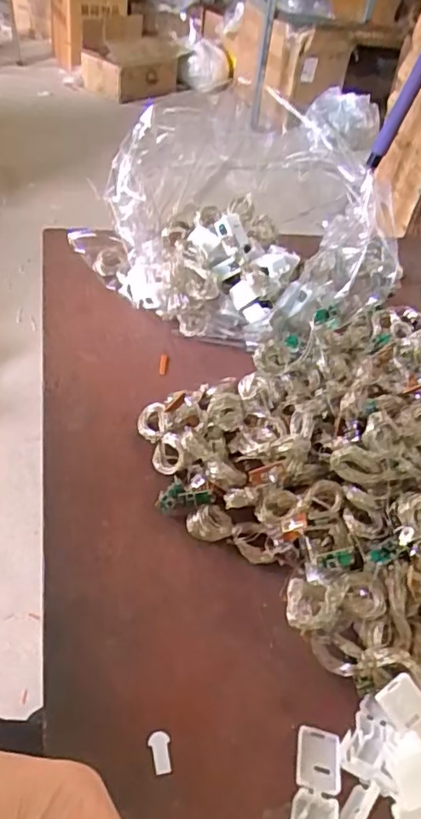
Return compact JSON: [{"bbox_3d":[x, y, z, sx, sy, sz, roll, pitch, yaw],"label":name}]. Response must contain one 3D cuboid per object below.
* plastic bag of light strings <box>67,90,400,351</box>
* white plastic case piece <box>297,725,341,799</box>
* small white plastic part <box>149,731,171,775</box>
[{"bbox_3d":[0.017,-0.151,0.490,0.255,0.125,0.169,35,48,23],"label":"plastic bag of light strings"},{"bbox_3d":[0.051,0.165,0.281,0.019,0.005,0.028,12,44,2],"label":"white plastic case piece"},{"bbox_3d":[-0.023,0.160,0.278,0.009,0.004,0.017,-8,58,-12],"label":"small white plastic part"}]

